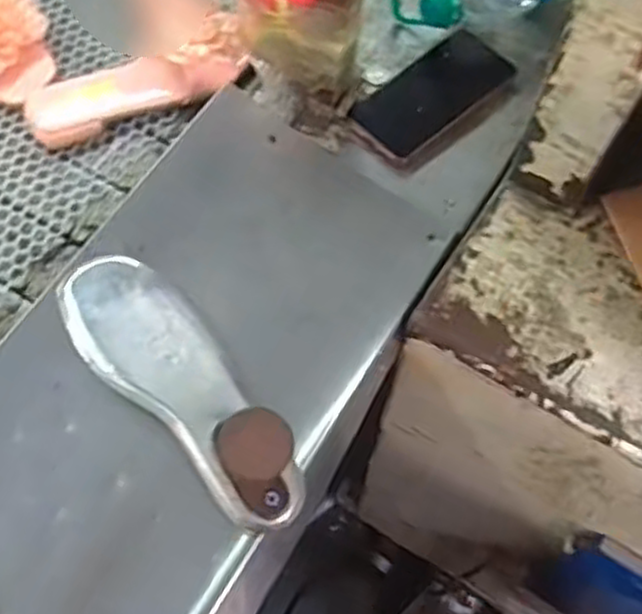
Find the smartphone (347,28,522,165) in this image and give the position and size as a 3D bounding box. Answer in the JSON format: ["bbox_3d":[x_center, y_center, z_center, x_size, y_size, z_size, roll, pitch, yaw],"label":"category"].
[{"bbox_3d":[0.111,-0.207,0.723,0.177,0.012,0.077,-41,71,-20],"label":"smartphone"}]

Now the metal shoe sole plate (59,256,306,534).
[{"bbox_3d":[-0.101,0.047,0.540,0.089,0.086,0.242,-36,69,-18],"label":"metal shoe sole plate"}]

